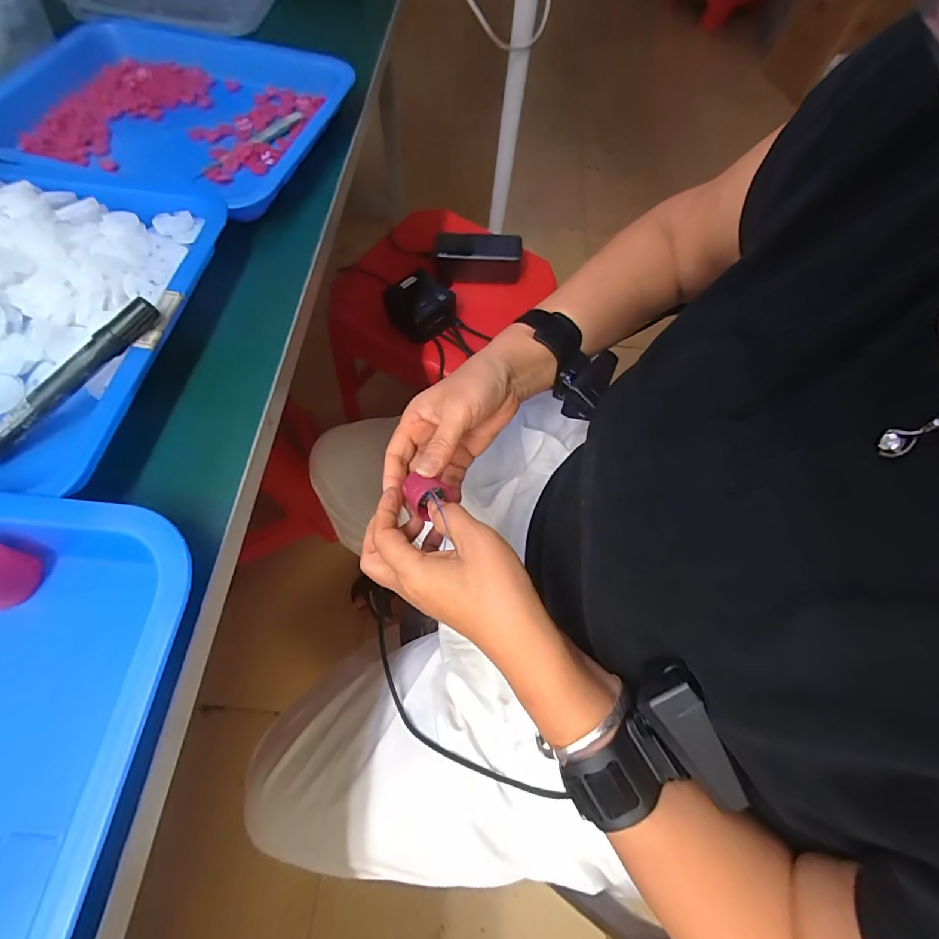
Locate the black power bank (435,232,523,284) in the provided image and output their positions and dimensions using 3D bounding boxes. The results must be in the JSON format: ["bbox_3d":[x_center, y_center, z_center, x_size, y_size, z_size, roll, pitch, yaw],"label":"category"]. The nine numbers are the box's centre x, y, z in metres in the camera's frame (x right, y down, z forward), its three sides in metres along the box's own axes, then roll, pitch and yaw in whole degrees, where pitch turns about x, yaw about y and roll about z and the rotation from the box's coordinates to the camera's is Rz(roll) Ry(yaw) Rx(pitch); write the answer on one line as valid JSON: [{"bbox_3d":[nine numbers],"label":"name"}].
[{"bbox_3d":[0.014,-0.328,0.662,0.130,0.059,0.047,-2,66,-4],"label":"black power bank"}]

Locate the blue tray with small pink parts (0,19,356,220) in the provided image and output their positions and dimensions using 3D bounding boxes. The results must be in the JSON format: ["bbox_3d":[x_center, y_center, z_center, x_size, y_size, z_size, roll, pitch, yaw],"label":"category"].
[{"bbox_3d":[-0.272,-0.314,0.375,0.294,0.035,0.216,14,66,3],"label":"blue tray with small pink parts"}]

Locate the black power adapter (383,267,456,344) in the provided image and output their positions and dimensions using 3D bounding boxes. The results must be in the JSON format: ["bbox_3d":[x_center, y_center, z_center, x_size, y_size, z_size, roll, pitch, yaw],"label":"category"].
[{"bbox_3d":[-0.074,-0.232,0.621,0.088,0.055,0.083,-31,71,-15],"label":"black power adapter"}]

